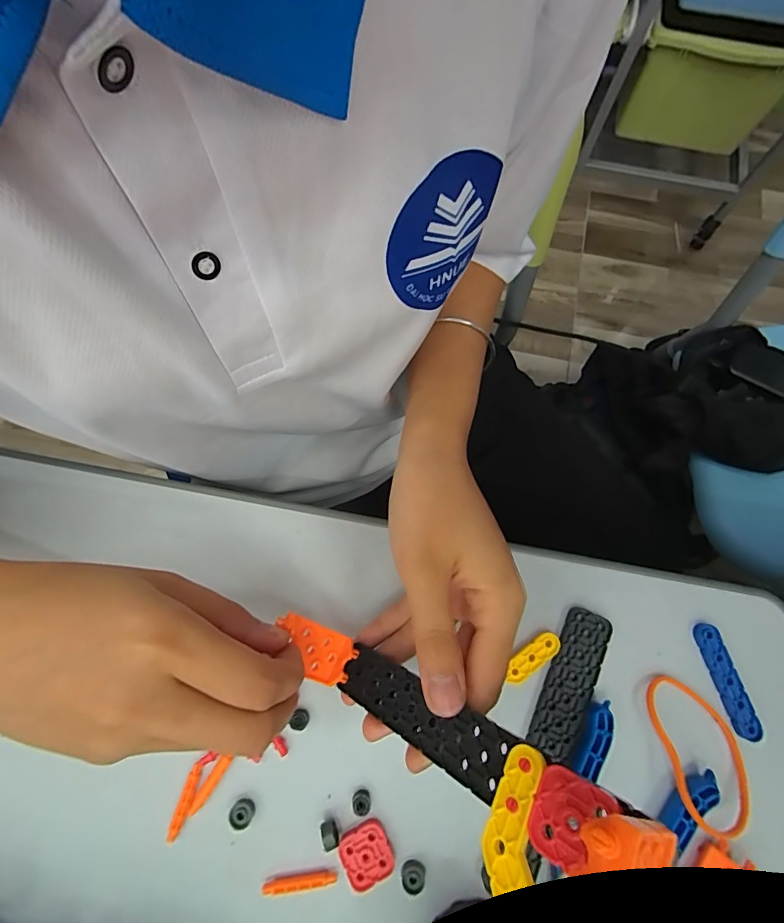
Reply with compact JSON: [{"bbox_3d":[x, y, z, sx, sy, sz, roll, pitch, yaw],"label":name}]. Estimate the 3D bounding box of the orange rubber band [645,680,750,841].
[{"bbox_3d":[0.169,0.158,0.239,0.046,0.004,0.074,-2,62,-13],"label":"orange rubber band"}]

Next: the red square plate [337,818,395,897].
[{"bbox_3d":[-0.013,0.206,0.230,0.025,0.005,0.025,-24,75,-6],"label":"red square plate"}]

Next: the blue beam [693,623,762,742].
[{"bbox_3d":[0.192,0.126,0.252,0.013,0.005,0.062,-15,74,-4],"label":"blue beam"}]

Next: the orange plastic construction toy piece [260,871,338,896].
[{"bbox_3d":[-0.048,0.218,0.226,0.038,0.004,0.006,-7,74,-1],"label":"orange plastic construction toy piece"}]

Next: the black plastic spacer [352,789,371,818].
[{"bbox_3d":[-0.017,0.185,0.236,0.010,0.005,0.012,-9,74,-2],"label":"black plastic spacer"}]

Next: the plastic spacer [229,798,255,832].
[{"bbox_3d":[-0.080,0.189,0.235,0.012,0.005,0.013,0,74,1],"label":"plastic spacer"}]

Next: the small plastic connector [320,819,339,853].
[{"bbox_3d":[-0.032,0.195,0.230,0.007,0.012,0.011,-27,75,-7],"label":"small plastic connector"}]

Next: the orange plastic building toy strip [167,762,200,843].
[{"bbox_3d":[-0.111,0.183,0.236,0.007,0.005,0.037,17,75,6],"label":"orange plastic building toy strip"}]

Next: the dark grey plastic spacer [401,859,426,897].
[{"bbox_3d":[0.011,0.216,0.228,0.012,0.004,0.013,3,74,1],"label":"dark grey plastic spacer"}]

